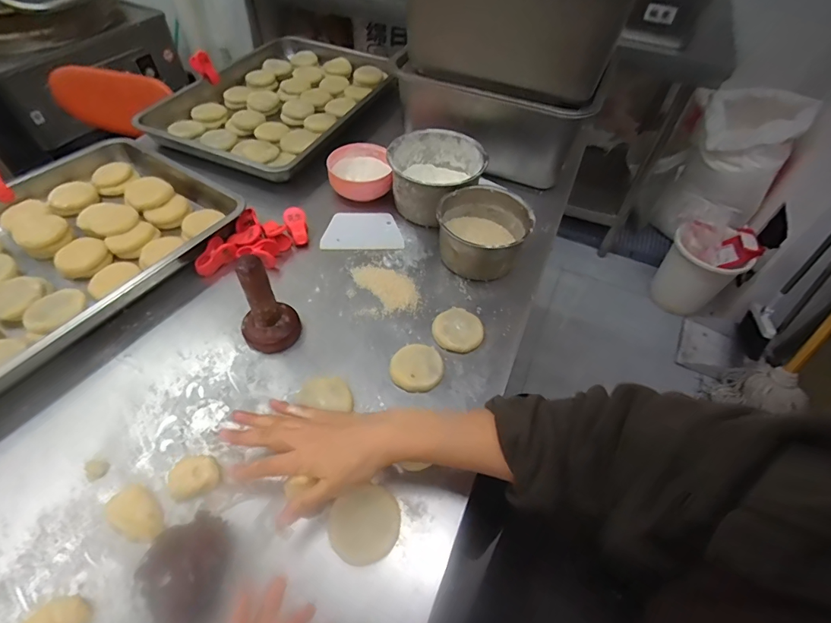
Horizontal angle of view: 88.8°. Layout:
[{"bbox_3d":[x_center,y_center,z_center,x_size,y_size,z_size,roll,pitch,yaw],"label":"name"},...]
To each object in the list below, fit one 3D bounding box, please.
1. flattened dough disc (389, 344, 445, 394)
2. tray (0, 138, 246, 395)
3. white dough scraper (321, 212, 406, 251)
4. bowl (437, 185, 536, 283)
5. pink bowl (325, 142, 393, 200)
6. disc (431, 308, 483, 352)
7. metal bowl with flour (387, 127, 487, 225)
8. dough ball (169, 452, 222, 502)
[{"bbox_3d":[0.001,0.068,0.511,0.062,0.015,0.059,1,52,-2],"label":"flattened dough disc"},{"bbox_3d":[-0.533,-0.075,0.576,0.370,0.039,0.482,29,57,19],"label":"tray"},{"bbox_3d":[-0.083,-0.127,0.666,0.122,0.005,0.088,0,51,-5],"label":"white dough scraper"},{"bbox_3d":[0.094,-0.115,0.614,0.125,0.069,0.126,1,52,-2],"label":"bowl"},{"bbox_3d":[-0.094,-0.234,0.713,0.099,0.043,0.112,-3,53,-5],"label":"pink bowl"},{"bbox_3d":[0.056,0.024,0.548,0.062,0.016,0.063,1,52,-2],"label":"disc"},{"bbox_3d":[0.033,-0.211,0.678,0.143,0.086,0.146,1,52,-2],"label":"metal bowl with flour"},{"bbox_3d":[-0.221,0.161,0.423,0.044,0.017,0.047,1,52,-2],"label":"dough ball"}]

